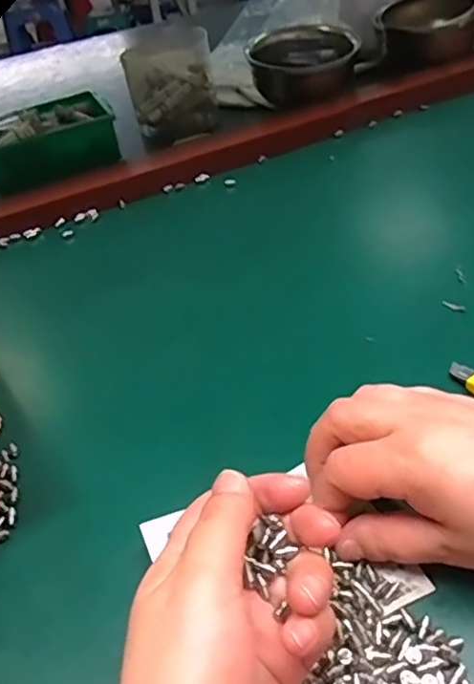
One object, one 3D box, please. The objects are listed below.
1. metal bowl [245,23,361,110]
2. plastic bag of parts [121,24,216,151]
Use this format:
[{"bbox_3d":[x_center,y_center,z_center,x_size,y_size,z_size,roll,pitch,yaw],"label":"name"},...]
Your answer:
[{"bbox_3d":[0.075,-0.319,0.703,0.116,0.056,0.116,-2,41,9],"label":"metal bowl"},{"bbox_3d":[-0.075,-0.289,0.703,0.097,0.098,0.075,-12,40,-2],"label":"plastic bag of parts"}]

